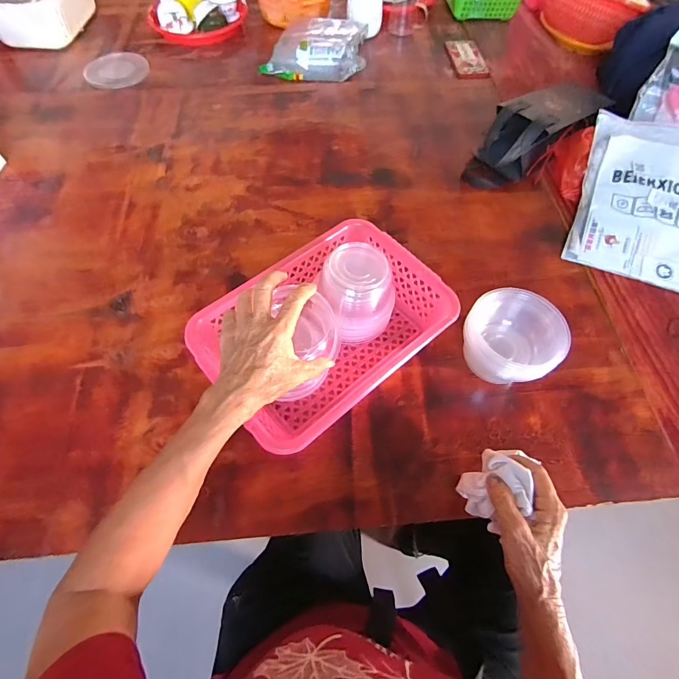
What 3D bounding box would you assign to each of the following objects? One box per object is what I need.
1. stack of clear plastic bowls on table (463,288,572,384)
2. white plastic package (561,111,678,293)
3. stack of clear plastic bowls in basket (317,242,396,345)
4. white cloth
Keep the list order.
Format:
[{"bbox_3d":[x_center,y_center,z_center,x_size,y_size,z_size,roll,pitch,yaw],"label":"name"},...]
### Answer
[{"bbox_3d":[0.220,0.004,0.489,0.119,0.104,0.097,25,66,13],"label":"stack of clear plastic bowls on table"},{"bbox_3d":[0.537,-0.249,0.632,0.222,0.022,0.323,18,78,10],"label":"white plastic package"},{"bbox_3d":[0.025,-0.061,0.514,0.107,0.104,0.092,-34,67,-16],"label":"stack of clear plastic bowls in basket"},{"bbox_3d":[0.163,0.157,0.392,0.058,0.049,0.072,-6,63,-2],"label":"white cloth"}]

